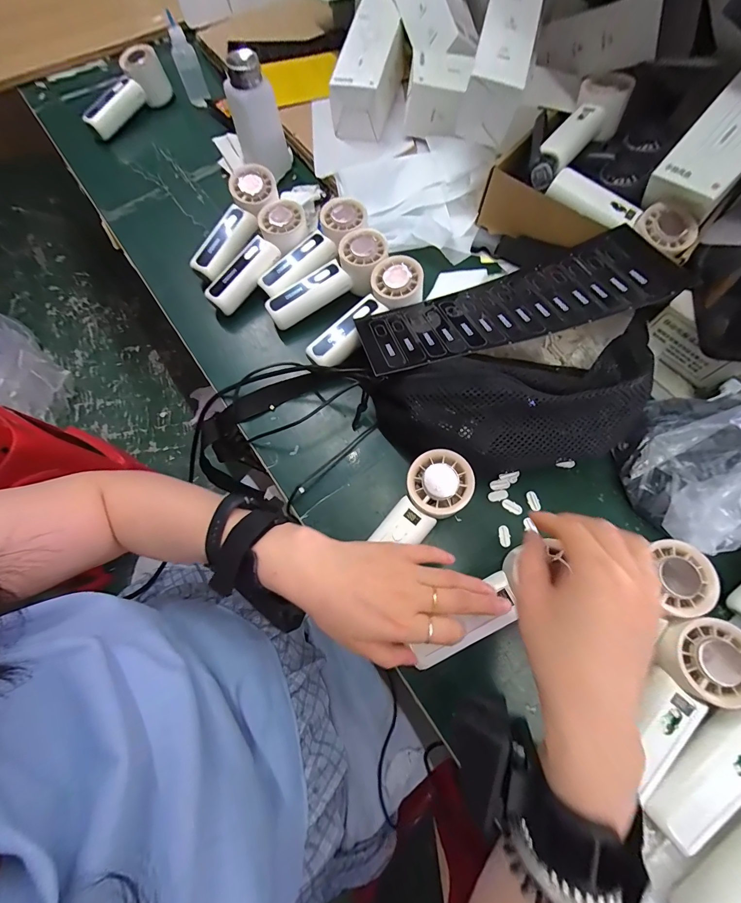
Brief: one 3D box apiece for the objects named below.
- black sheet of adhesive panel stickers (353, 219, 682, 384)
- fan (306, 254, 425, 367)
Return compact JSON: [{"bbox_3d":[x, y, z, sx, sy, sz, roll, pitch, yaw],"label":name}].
[{"bbox_3d":[0.152,-0.153,0.370,0.327,0.020,0.108,-18,52,-2],"label":"black sheet of adhesive panel stickers"},{"bbox_3d":[-0.007,-0.155,0.409,0.155,0.047,0.059,-37,73,-12],"label":"fan"}]

